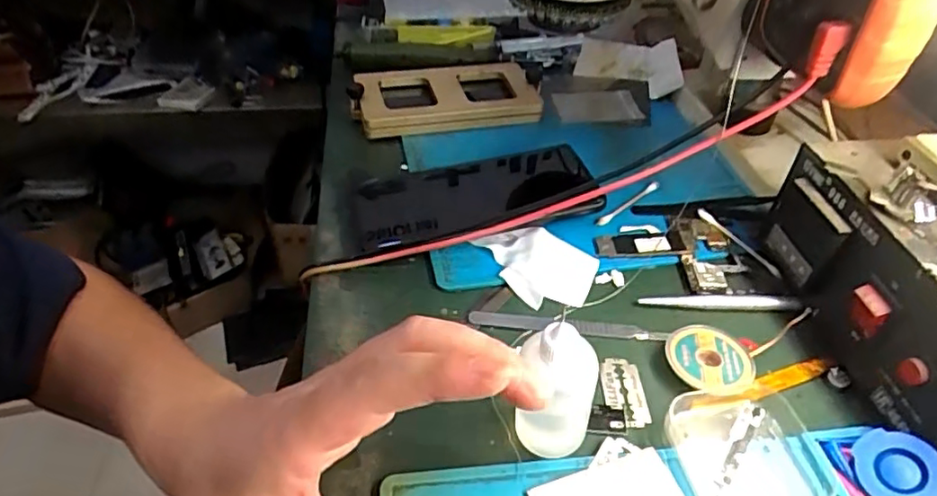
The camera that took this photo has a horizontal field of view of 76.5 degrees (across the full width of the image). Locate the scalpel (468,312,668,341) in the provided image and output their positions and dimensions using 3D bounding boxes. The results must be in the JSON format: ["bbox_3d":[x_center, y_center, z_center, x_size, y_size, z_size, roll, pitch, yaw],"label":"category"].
[{"bbox_3d":[0.057,0.046,0.349,0.112,0.004,0.009,4,57,7],"label":"scalpel"}]

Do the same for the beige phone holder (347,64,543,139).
[{"bbox_3d":[-0.020,-0.131,0.518,0.157,0.027,0.073,-10,43,-14],"label":"beige phone holder"}]

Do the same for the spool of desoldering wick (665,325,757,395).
[{"bbox_3d":[0.130,0.061,0.322,0.045,0.010,0.044,1,42,-1],"label":"spool of desoldering wick"}]

